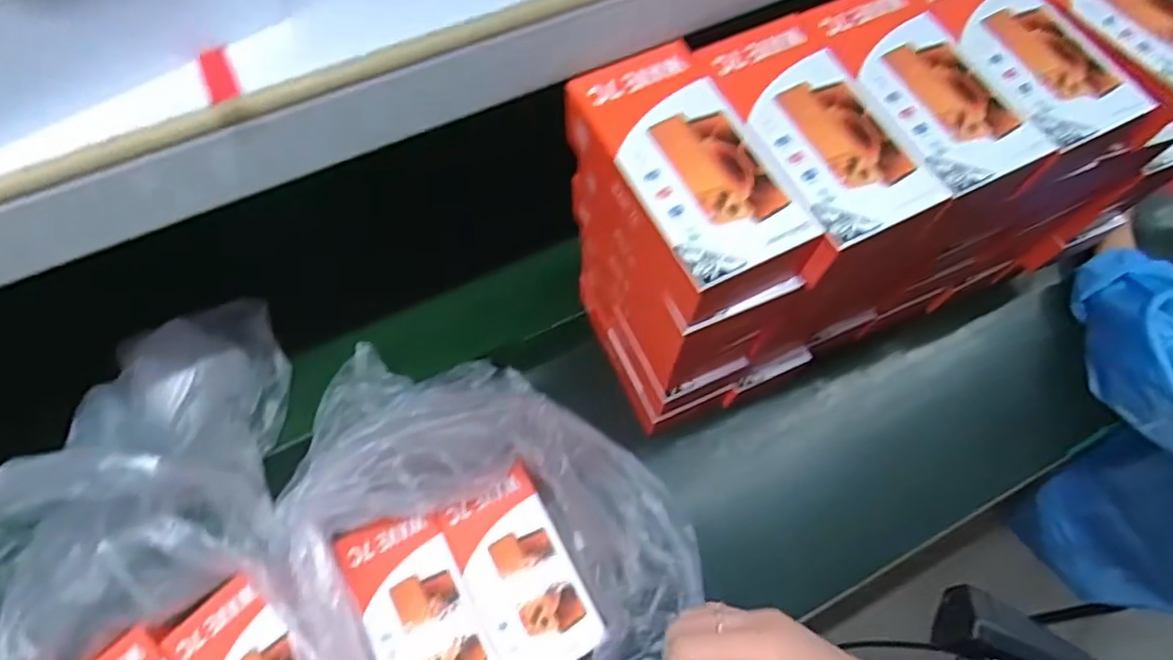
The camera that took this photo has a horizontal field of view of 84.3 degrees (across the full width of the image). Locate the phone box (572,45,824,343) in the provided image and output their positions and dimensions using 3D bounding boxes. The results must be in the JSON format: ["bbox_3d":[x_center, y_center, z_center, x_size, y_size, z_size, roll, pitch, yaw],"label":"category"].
[{"bbox_3d":[0.065,-0.101,0.455,0.102,0.066,0.183,-26,67,-12],"label":"phone box"}]

